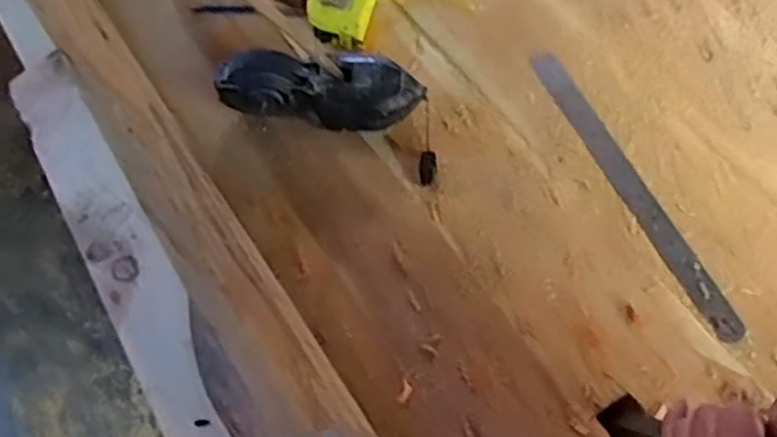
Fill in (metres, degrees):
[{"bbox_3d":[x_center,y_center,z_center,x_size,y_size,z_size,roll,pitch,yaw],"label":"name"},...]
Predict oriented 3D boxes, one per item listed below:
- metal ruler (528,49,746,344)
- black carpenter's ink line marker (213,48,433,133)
[{"bbox_3d":[0.224,-0.032,0.688,0.030,0.004,0.322,-25,68,-8],"label":"metal ruler"},{"bbox_3d":[-0.063,-0.126,0.701,0.193,0.066,0.067,5,66,4],"label":"black carpenter's ink line marker"}]

